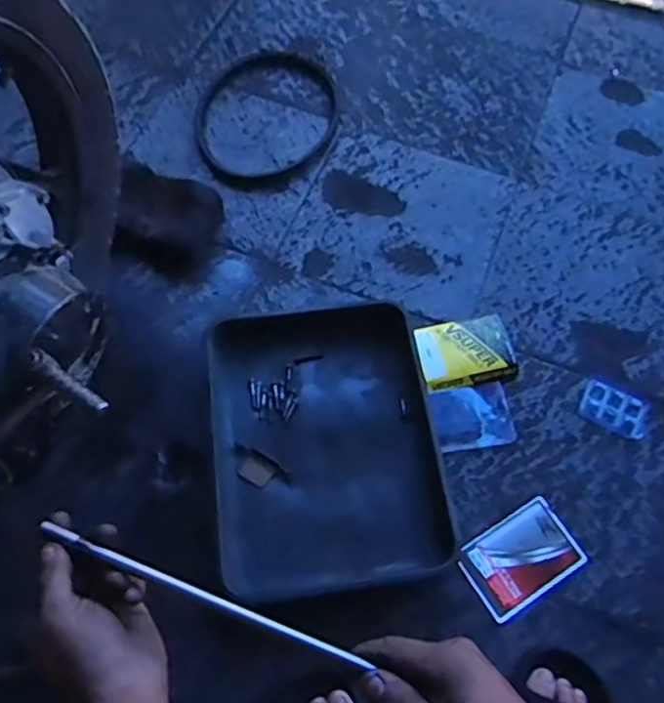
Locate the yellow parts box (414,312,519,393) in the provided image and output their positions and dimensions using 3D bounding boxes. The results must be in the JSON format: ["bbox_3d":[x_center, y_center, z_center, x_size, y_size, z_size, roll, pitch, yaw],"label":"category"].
[{"bbox_3d":[0.179,0.002,0.846,0.128,0.024,0.093,-9,65,-7],"label":"yellow parts box"}]

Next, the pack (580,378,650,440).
[{"bbox_3d":[0.368,0.073,0.817,0.083,0.013,0.055,25,65,9],"label":"pack"}]

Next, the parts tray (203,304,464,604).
[{"bbox_3d":[-0.008,0.105,0.776,0.274,0.046,0.353,-7,64,-6],"label":"parts tray"}]

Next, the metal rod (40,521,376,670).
[{"bbox_3d":[-0.091,0.168,0.439,0.247,0.011,0.007,21,65,7],"label":"metal rod"}]

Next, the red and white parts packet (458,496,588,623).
[{"bbox_3d":[0.224,0.245,0.749,0.134,0.014,0.091,-28,69,-15],"label":"red and white parts packet"}]

